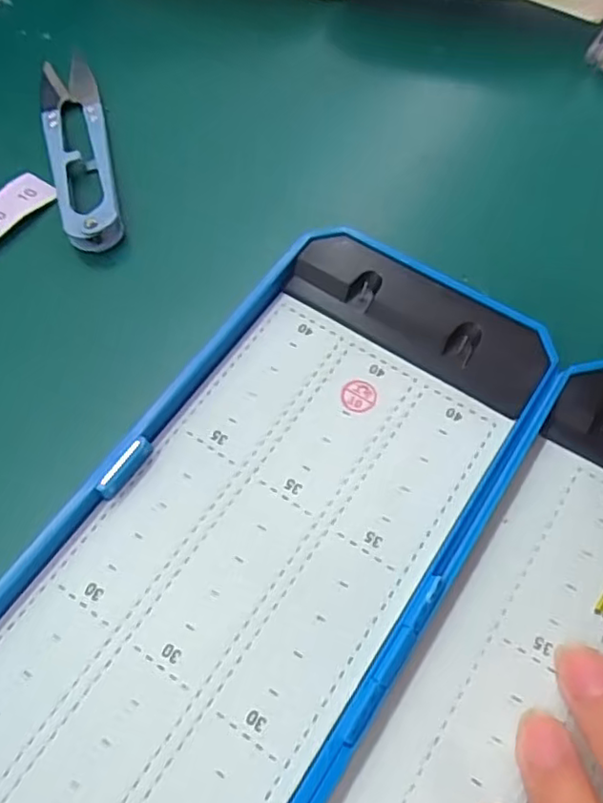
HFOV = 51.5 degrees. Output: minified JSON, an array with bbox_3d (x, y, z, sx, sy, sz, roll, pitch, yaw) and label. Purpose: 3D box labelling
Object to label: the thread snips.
[{"bbox_3d":[-0.083,-0.096,0.234,0.022,0.007,0.104,-13,60,-9],"label":"thread snips"}]

